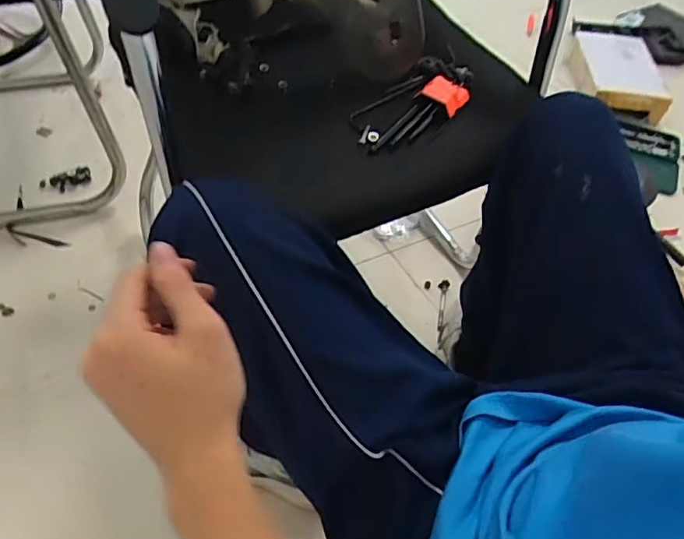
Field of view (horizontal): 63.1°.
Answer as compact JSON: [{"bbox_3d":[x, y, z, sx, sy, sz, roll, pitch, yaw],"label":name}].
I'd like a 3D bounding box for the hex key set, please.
[{"bbox_3d":[0.091,-0.206,0.680,0.197,0.037,0.092,-34,59,-30],"label":"hex key set"}]

